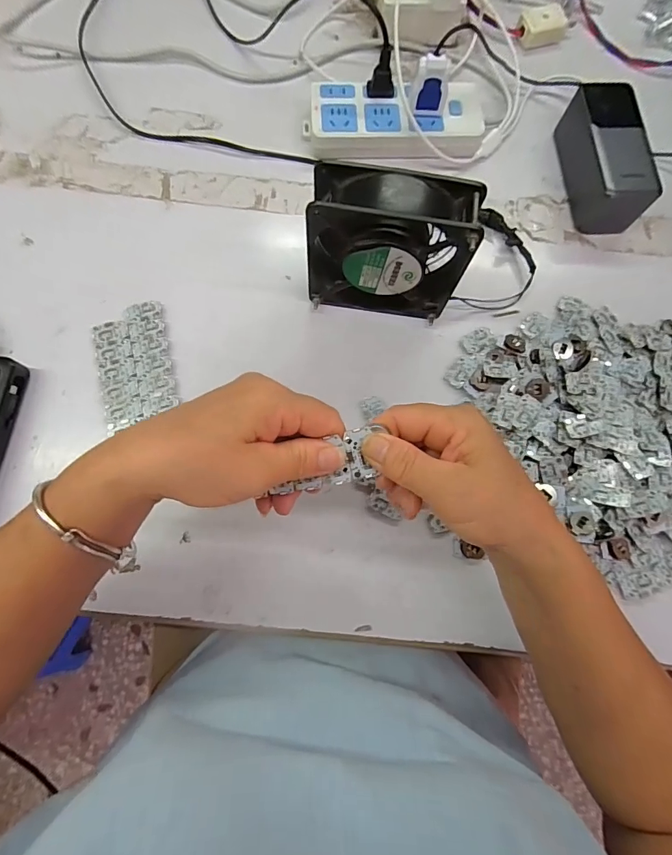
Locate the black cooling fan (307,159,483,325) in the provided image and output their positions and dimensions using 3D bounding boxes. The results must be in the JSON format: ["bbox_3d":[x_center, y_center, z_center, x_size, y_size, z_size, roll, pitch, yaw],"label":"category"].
[{"bbox_3d":[0.039,-0.140,0.335,0.118,0.118,0.050,10,76,1],"label":"black cooling fan"}]

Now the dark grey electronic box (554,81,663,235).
[{"bbox_3d":[0.258,-0.258,0.404,0.055,0.051,0.129,0,76,-2],"label":"dark grey electronic box"}]

